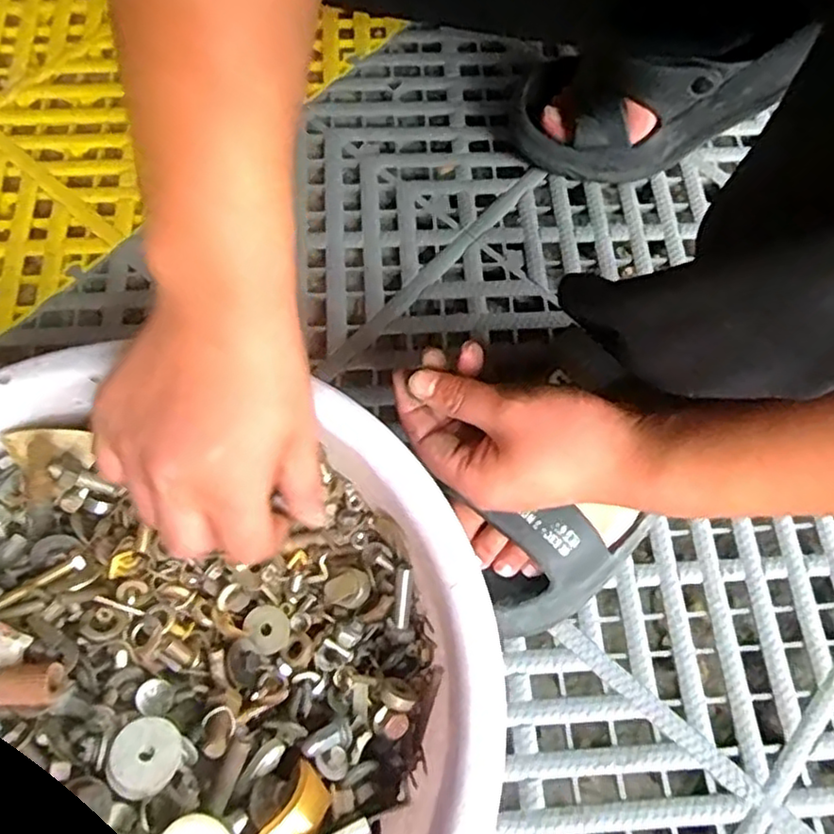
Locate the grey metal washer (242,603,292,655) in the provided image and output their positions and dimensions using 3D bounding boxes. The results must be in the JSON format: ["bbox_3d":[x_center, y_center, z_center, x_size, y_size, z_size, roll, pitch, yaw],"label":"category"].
[{"bbox_3d":[-0.078,0.111,0.359,0.023,0.004,0.024,1,66,-2],"label":"grey metal washer"}]

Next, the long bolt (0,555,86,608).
[{"bbox_3d":[-0.184,0.081,0.333,0.044,0.004,0.006,-28,71,-26],"label":"long bolt"}]

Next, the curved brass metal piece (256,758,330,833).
[{"bbox_3d":[-0.053,0.176,0.305,0.020,0.007,0.040,31,44,10],"label":"curved brass metal piece"}]

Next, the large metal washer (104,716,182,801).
[{"bbox_3d":[-0.119,0.148,0.299,0.029,0.004,0.031,6,57,-9],"label":"large metal washer"}]

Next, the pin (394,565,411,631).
[{"bbox_3d":[-0.008,0.098,0.374,0.008,0.005,0.036,3,90,-1],"label":"pin"}]

